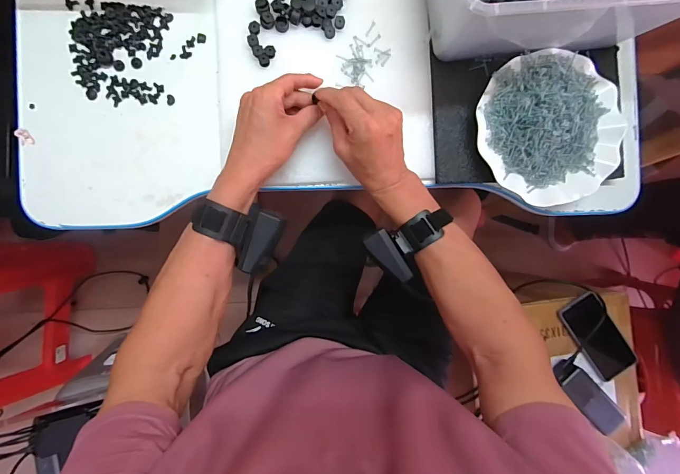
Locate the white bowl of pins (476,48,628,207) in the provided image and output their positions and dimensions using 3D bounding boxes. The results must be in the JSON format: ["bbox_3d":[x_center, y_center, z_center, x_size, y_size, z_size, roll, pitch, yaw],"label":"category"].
[{"bbox_3d":[0.260,-0.133,0.439,0.178,0.038,0.178,0,90,-4],"label":"white bowl of pins"}]

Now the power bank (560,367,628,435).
[{"bbox_3d":[0.452,0.297,0.633,0.055,0.016,0.126,-45,93,-3],"label":"power bank"}]

